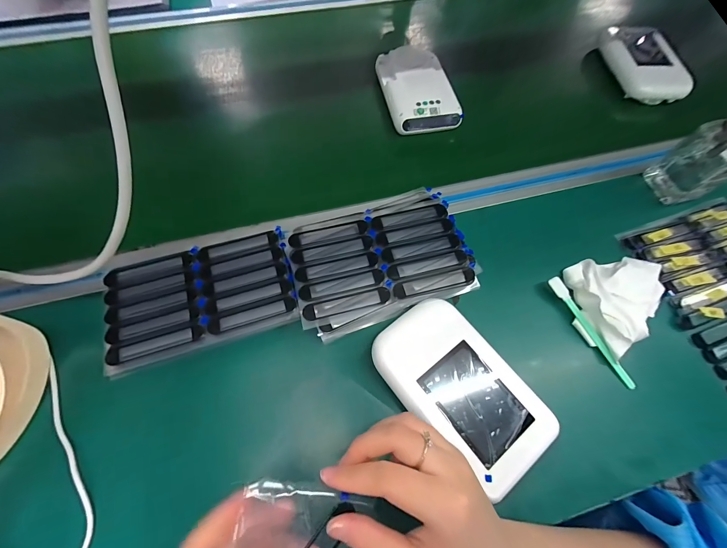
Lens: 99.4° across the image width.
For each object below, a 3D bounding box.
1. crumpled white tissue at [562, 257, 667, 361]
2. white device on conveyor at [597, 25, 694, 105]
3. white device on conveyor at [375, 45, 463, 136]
[{"bbox_3d":[0.260,0.020,0.322,0.106,0.025,0.085,-35,73,-16],"label":"crumpled white tissue"},{"bbox_3d":[0.424,-0.326,0.468,0.078,0.029,0.167,-2,67,-4],"label":"white device on conveyor"},{"bbox_3d":[0.073,-0.268,0.437,0.091,0.026,0.163,-9,68,-7],"label":"white device on conveyor"}]

